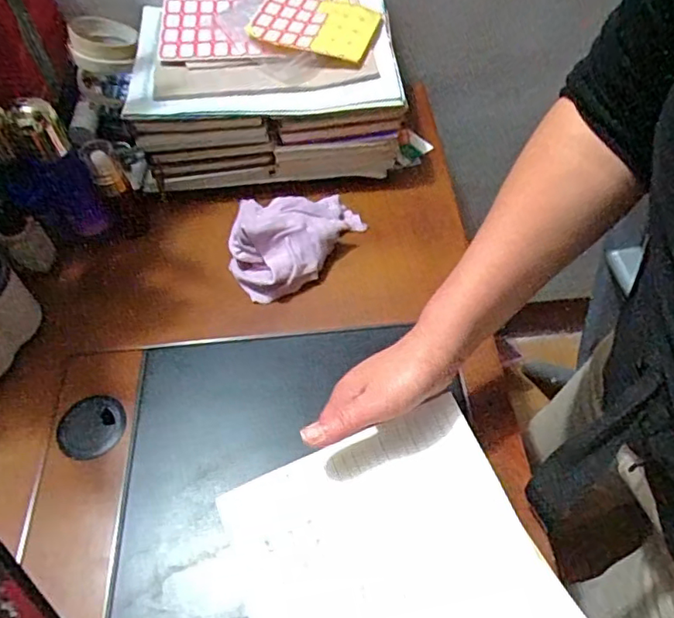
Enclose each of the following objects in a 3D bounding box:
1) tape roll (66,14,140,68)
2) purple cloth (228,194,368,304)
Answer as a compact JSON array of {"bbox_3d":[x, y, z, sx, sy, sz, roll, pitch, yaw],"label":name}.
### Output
[{"bbox_3d":[-0.283,-0.322,0.686,0.079,0.040,0.083,-9,54,-5],"label":"tape roll"},{"bbox_3d":[-0.043,-0.078,0.627,0.147,0.063,0.115,-8,54,-4],"label":"purple cloth"}]

